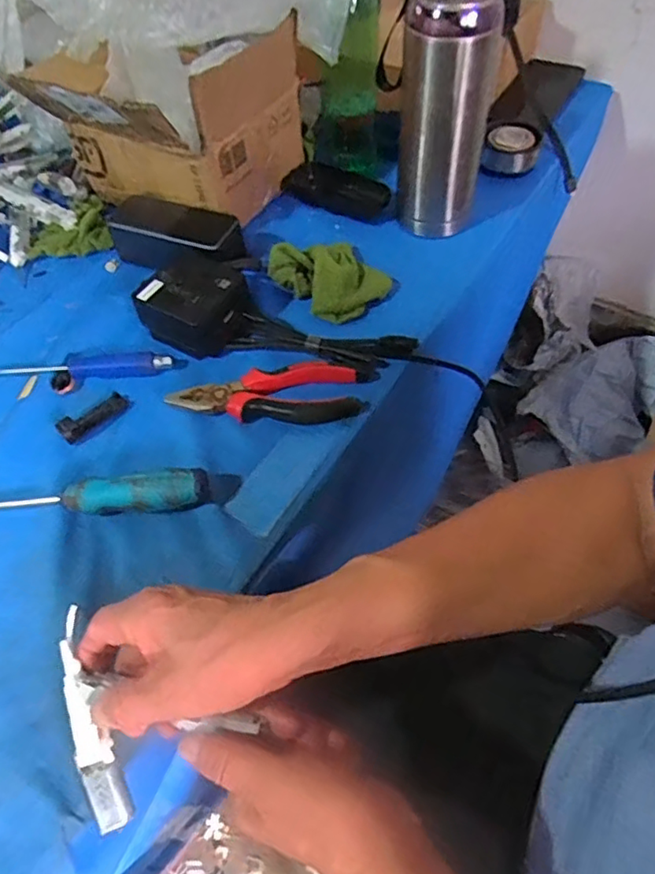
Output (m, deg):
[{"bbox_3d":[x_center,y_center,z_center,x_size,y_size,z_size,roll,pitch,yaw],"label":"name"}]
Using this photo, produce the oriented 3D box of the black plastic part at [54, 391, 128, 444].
[{"bbox_3d":[-0.195,-0.019,0.490,0.019,0.016,0.058,37,64,26],"label":"black plastic part"}]

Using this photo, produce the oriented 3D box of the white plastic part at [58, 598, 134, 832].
[{"bbox_3d":[-0.131,0.158,0.331,0.027,0.016,0.119,-16,83,-7],"label":"white plastic part"}]

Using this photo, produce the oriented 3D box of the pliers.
[{"bbox_3d":[-0.046,-0.041,0.496,0.161,0.019,0.064,1,54,5],"label":"pliers"}]

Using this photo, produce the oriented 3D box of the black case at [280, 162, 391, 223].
[{"bbox_3d":[0.012,-0.275,0.654,0.123,0.026,0.047,23,59,19],"label":"black case"}]

